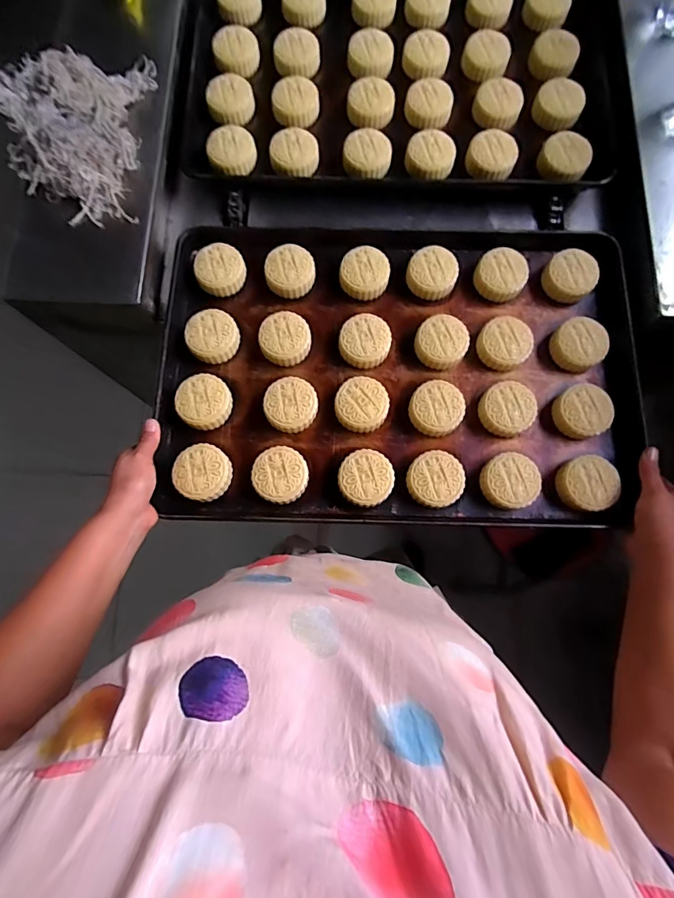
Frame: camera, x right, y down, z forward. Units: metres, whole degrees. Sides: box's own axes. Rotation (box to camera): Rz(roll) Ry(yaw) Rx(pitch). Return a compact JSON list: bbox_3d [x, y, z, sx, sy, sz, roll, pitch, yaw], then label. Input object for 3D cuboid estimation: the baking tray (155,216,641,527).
[{"bbox_3d":[0.077,-0.105,0.563,0.585,0.039,0.396,1,77,0],"label":"baking tray"}]

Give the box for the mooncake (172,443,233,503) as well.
[{"bbox_3d":[-0.160,0.029,0.523,0.065,0.027,0.064,1,70,-2],"label":"mooncake"}]

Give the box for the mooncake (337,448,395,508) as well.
[{"bbox_3d":[0.035,0.036,0.523,0.064,0.028,0.064,1,70,-2],"label":"mooncake"}]

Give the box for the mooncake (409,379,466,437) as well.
[{"bbox_3d":[0.124,-0.050,0.547,0.064,0.031,0.064,1,70,-2],"label":"mooncake"}]

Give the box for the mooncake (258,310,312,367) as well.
[{"bbox_3d":[-0.068,-0.144,0.569,0.063,0.026,0.063,1,70,-2],"label":"mooncake"}]

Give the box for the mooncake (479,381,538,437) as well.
[{"bbox_3d":[0.212,-0.049,0.546,0.066,0.031,0.062,1,70,-2],"label":"mooncake"}]

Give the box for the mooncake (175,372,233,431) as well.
[{"bbox_3d":[-0.164,-0.057,0.548,0.064,0.036,0.064,1,70,-2],"label":"mooncake"}]

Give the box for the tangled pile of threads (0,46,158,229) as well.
[{"bbox_3d":[-0.353,-0.432,0.572,0.184,0.072,0.245,2,70,-1],"label":"tangled pile of threads"}]

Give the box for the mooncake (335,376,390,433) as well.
[{"bbox_3d":[0.031,-0.054,0.548,0.063,0.032,0.063,17,70,4],"label":"mooncake"}]

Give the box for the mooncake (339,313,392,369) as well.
[{"bbox_3d":[0.037,-0.141,0.569,0.063,0.029,0.064,12,70,3],"label":"mooncake"}]

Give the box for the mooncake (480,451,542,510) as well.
[{"bbox_3d":[0.208,0.039,0.524,0.062,0.027,0.065,1,70,-2],"label":"mooncake"}]

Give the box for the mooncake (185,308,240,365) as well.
[{"bbox_3d":[-0.161,-0.147,0.568,0.064,0.026,0.064,1,70,-2],"label":"mooncake"}]

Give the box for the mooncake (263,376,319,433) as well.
[{"bbox_3d":[-0.057,-0.054,0.550,0.065,0.033,0.065,1,70,-2],"label":"mooncake"}]

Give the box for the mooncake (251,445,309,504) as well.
[{"bbox_3d":[-0.067,0.032,0.524,0.062,0.027,0.066,1,70,-2],"label":"mooncake"}]

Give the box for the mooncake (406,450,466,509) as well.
[{"bbox_3d":[0.118,0.037,0.524,0.065,0.028,0.062,1,70,-2],"label":"mooncake"}]

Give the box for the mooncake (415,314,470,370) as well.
[{"bbox_3d":[0.136,-0.138,0.567,0.065,0.032,0.064,1,70,-2],"label":"mooncake"}]

